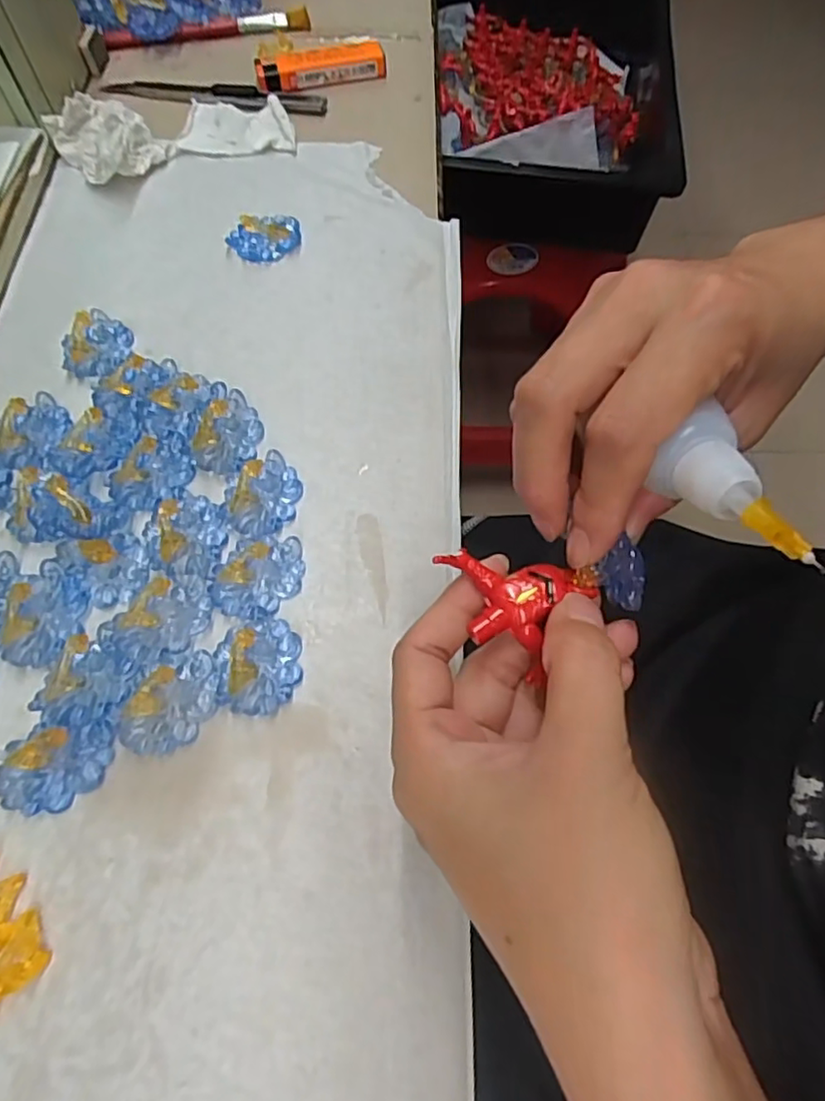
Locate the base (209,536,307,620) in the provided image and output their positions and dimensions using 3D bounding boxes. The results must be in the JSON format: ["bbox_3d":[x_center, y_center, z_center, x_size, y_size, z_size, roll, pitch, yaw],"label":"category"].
[{"bbox_3d":[-0.060,0.010,0.240,0.032,0.005,0.034,1,64,-1],"label":"base"}]

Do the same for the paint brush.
[{"bbox_3d":[-0.134,-0.343,0.409,0.131,0.007,0.014,-16,65,-9],"label":"paint brush"}]

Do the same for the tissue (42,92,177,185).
[{"bbox_3d":[-0.171,-0.227,0.344,0.057,0.021,0.046,28,66,12],"label":"tissue"}]

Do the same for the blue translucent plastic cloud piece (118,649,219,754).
[{"bbox_3d":[-0.085,0.053,0.217,0.033,0.005,0.029,-16,65,-9],"label":"blue translucent plastic cloud piece"}]

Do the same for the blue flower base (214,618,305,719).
[{"bbox_3d":[-0.056,0.041,0.224,0.029,0.007,0.034,-6,64,-5],"label":"blue flower base"}]

